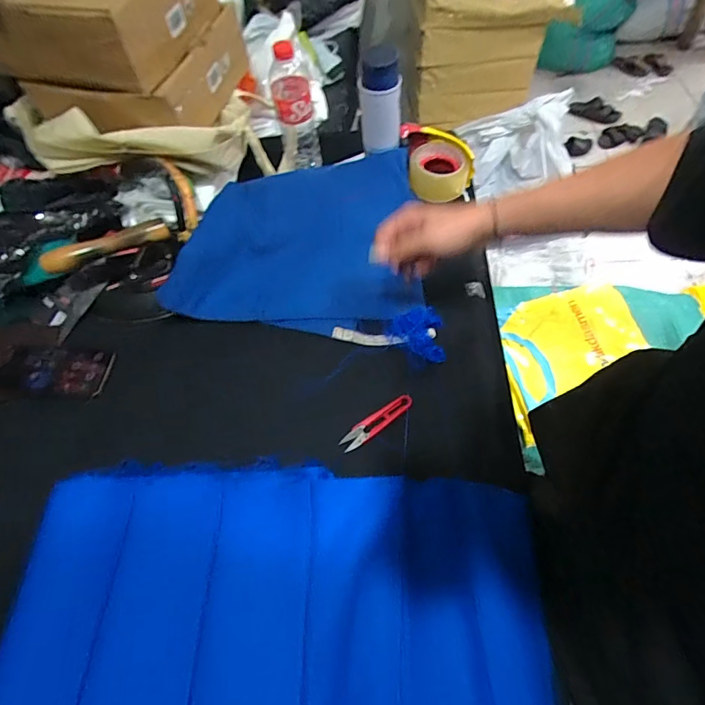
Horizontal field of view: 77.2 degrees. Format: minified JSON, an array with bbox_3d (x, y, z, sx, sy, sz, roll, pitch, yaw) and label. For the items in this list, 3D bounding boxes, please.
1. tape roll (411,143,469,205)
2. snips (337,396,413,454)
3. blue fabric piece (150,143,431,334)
[{"bbox_3d":[0.155,-0.325,0.786,0.098,0.060,0.098,-2,57,3],"label":"tape roll"},{"bbox_3d":[0.029,0.086,0.554,0.104,0.013,0.024,-33,61,-16],"label":"snips"},{"bbox_3d":[-0.090,-0.194,0.717,0.381,0.060,0.345,-1,56,3],"label":"blue fabric piece"}]

